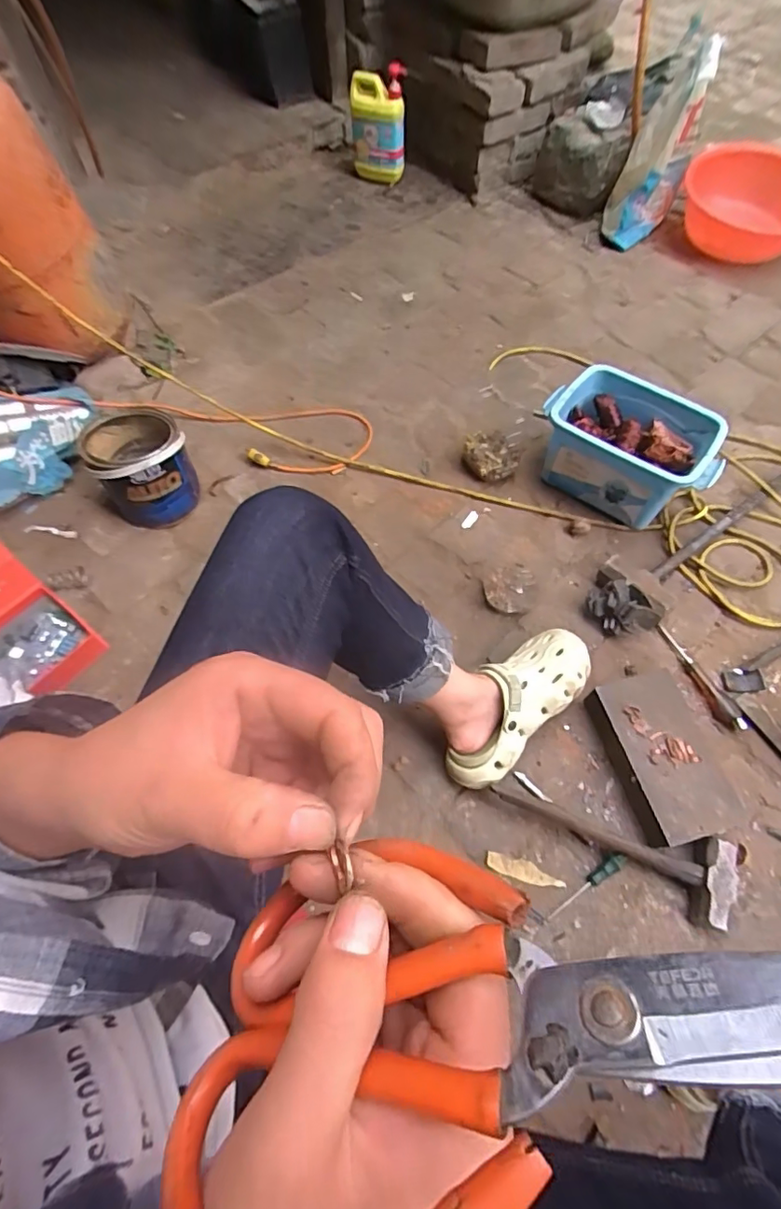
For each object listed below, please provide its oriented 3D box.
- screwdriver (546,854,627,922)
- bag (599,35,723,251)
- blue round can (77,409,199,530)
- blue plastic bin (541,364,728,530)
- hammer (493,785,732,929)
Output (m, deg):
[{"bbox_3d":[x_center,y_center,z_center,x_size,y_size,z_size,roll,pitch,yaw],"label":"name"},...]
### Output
[{"bbox_3d":[0.253,0.364,0.676,0.125,0.022,0.018,-34,67,-16],"label":"screwdriver"},{"bbox_3d":[0.595,-0.990,1.168,0.131,0.343,0.130,38,46,18],"label":"bag"},{"bbox_3d":[-0.442,-0.247,0.945,0.164,0.159,0.173,-31,66,-15],"label":"blue round can"},{"bbox_3d":[0.408,-0.270,0.928,0.293,0.140,0.191,27,66,14],"label":"blue plastic bin"},{"bbox_3d":[0.286,0.313,0.706,0.300,0.030,0.098,16,63,24],"label":"hammer"}]

